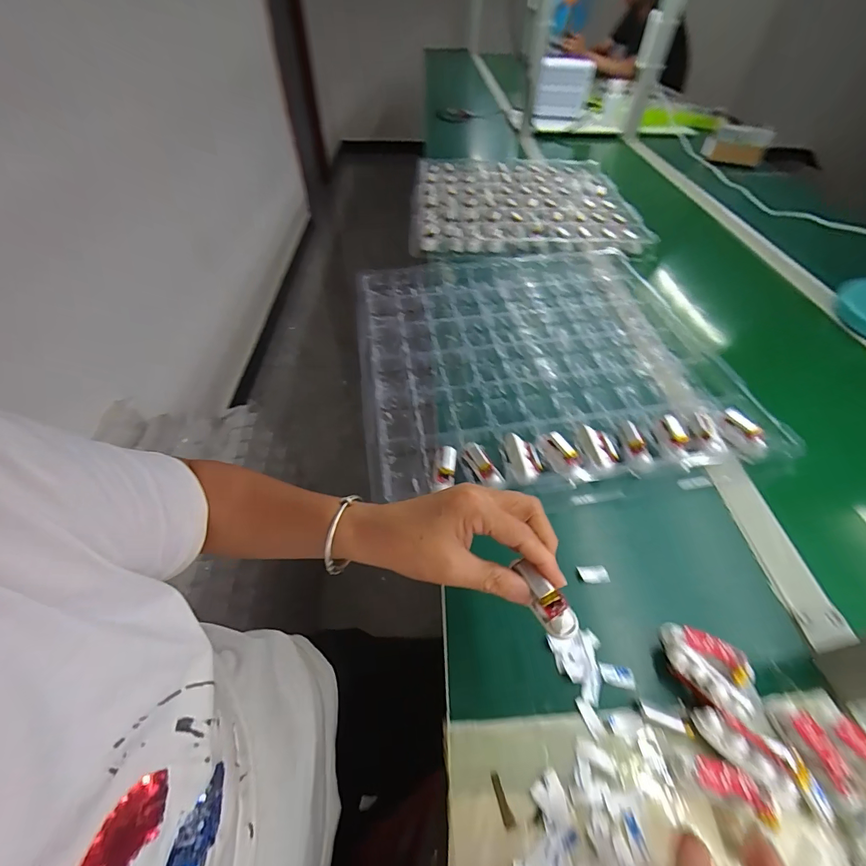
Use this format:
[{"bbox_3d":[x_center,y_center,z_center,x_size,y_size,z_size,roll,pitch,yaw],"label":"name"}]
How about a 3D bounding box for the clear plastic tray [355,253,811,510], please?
[{"bbox_3d":[0.136,-0.121,0.555,0.466,0.042,0.481,-5,51,-5],"label":"clear plastic tray"}]

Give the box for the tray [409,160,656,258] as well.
[{"bbox_3d":[0.190,-0.519,0.861,0.461,0.030,0.483,1,50,0],"label":"tray"}]

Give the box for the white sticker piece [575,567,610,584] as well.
[{"bbox_3d":[0.149,0.131,0.359,0.027,0.004,0.015,-2,50,-3],"label":"white sticker piece"}]

